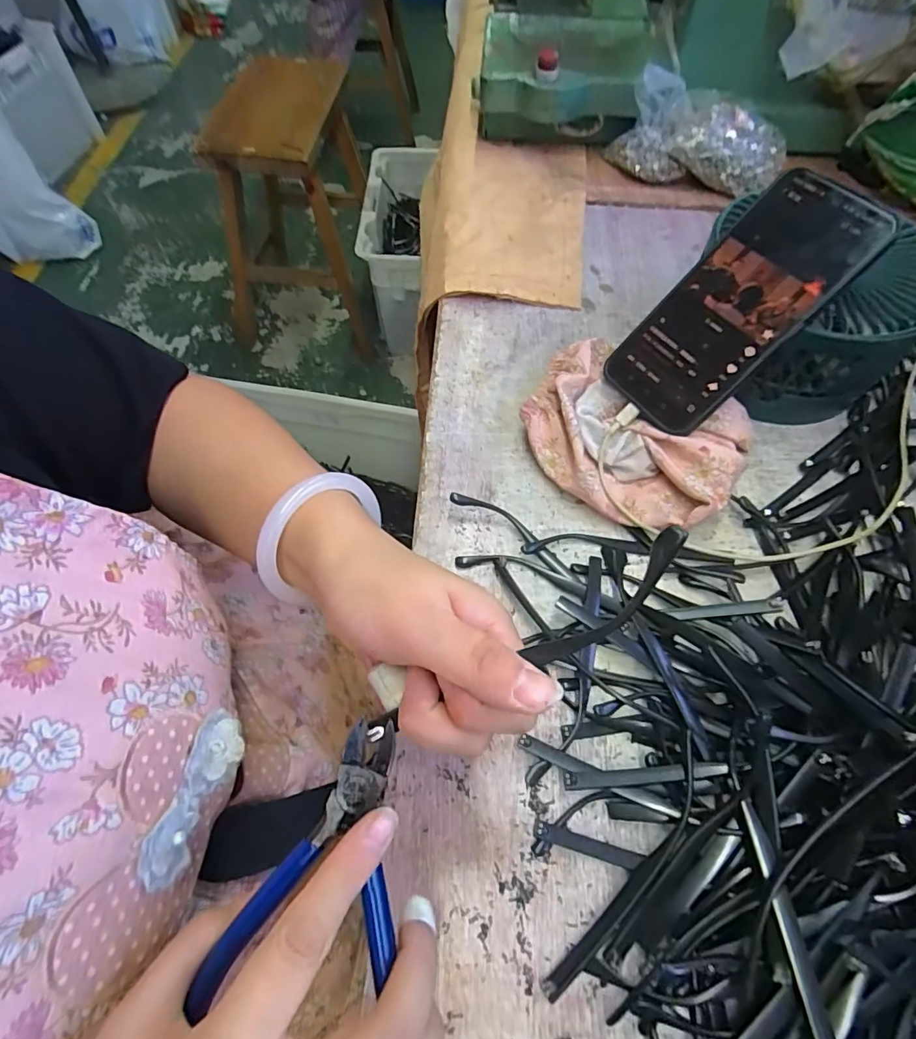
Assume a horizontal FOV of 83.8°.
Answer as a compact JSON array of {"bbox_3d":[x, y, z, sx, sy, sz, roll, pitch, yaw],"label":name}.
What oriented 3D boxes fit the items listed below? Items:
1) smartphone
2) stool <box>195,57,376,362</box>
[{"bbox_3d":[0.177,-0.136,0.327,0.164,0.008,0.075,-46,66,20],"label":"smartphone"},{"bbox_3d":[-0.380,-0.727,1.244,0.281,0.512,0.404,-3,63,-1],"label":"stool"}]

